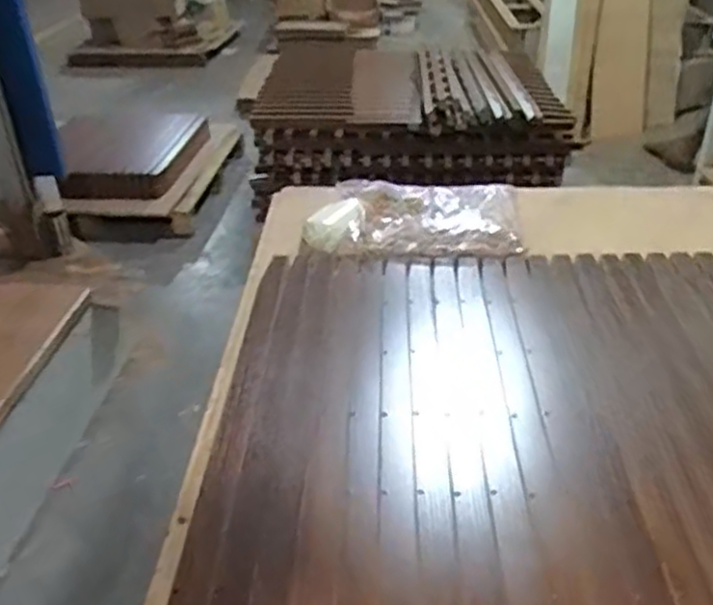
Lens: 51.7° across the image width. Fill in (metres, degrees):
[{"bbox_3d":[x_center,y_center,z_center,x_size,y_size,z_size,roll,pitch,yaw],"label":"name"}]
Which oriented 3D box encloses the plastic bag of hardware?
[{"bbox_3d":[0.099,-0.153,1.297,0.371,0.050,0.246,1,33,0],"label":"plastic bag of hardware"}]

